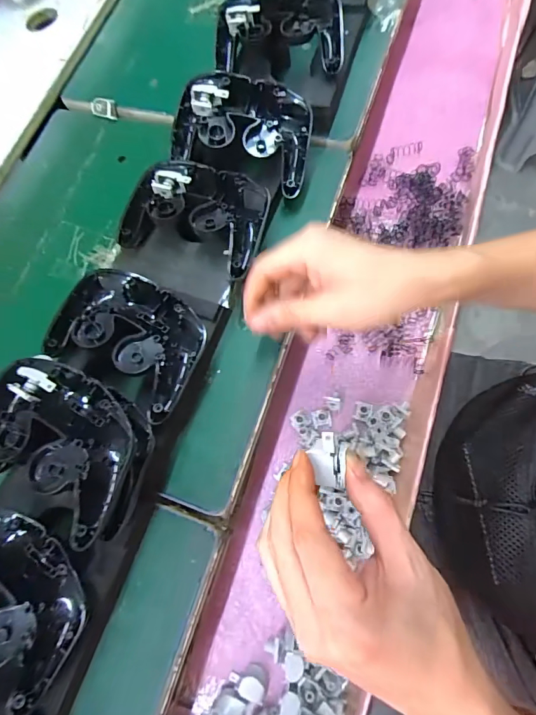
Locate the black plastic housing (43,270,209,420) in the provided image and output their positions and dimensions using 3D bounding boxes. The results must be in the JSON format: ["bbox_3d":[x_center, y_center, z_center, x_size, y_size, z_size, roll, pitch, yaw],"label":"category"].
[{"bbox_3d":[-0.121,-0.013,0.370,0.133,0.061,0.102,30,68,15],"label":"black plastic housing"}]

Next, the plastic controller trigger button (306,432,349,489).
[{"bbox_3d":[0.036,0.061,0.243,0.021,0.019,0.027,7,64,4],"label":"plastic controller trigger button"}]

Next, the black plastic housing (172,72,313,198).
[{"bbox_3d":[-0.025,-0.229,0.420,0.140,0.056,0.104,11,97,-5],"label":"black plastic housing"}]

